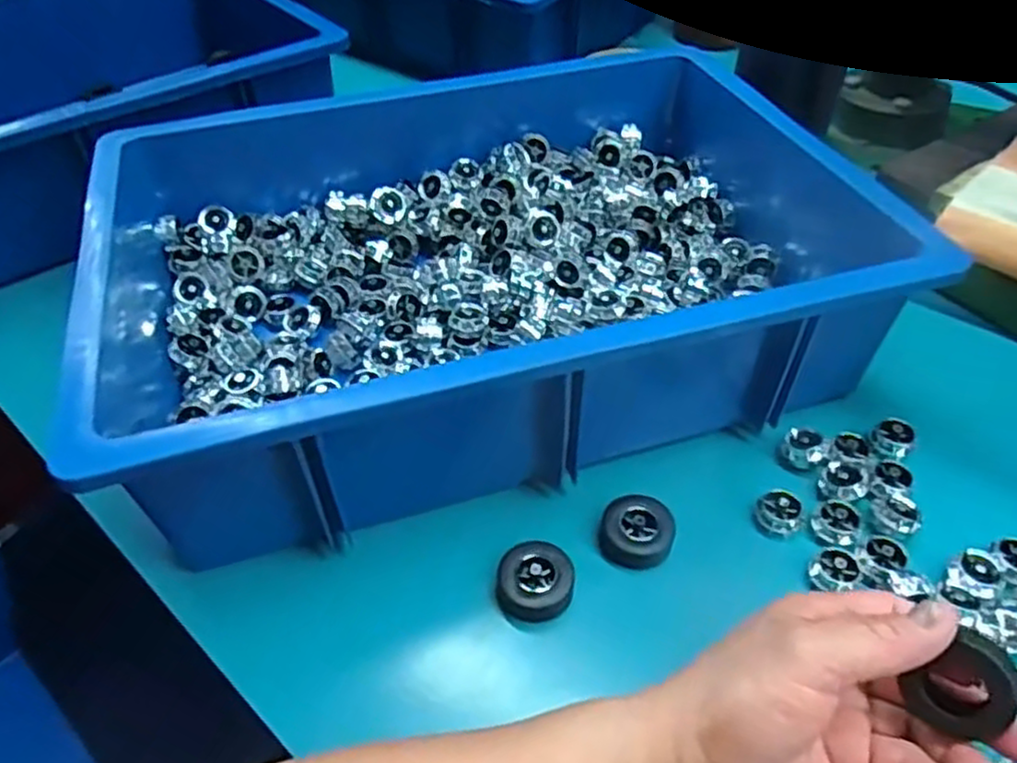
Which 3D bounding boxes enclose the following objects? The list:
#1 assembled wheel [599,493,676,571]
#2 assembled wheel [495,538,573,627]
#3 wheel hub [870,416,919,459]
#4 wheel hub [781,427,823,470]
[{"bbox_3d":[0.067,0.078,0.380,0.036,0.014,0.036,-2,47,2],"label":"assembled wheel"},{"bbox_3d":[0.013,0.098,0.361,0.037,0.017,0.035,-2,47,2],"label":"assembled wheel"},{"bbox_3d":[0.222,0.033,0.421,0.022,0.011,0.023,-2,47,2],"label":"wheel hub"},{"bbox_3d":[0.169,0.038,0.420,0.021,0.015,0.018,19,51,20],"label":"wheel hub"}]

